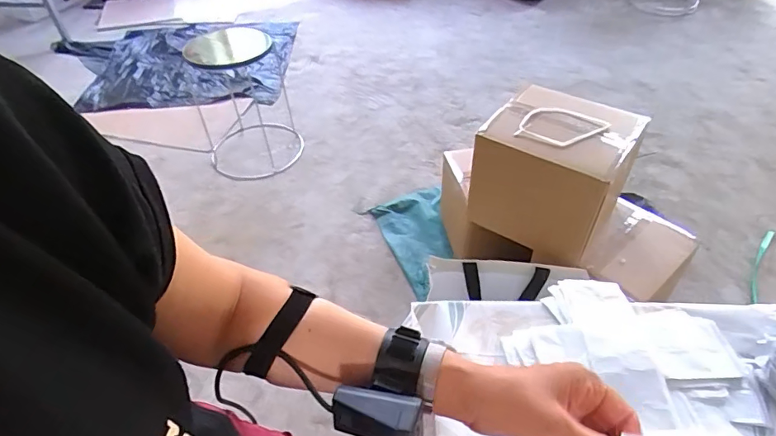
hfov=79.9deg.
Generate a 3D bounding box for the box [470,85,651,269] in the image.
[{"bbox_3d":[0.369,-0.102,1.057,0.286,0.277,0.231,28,53,27],"label":"box"}]

